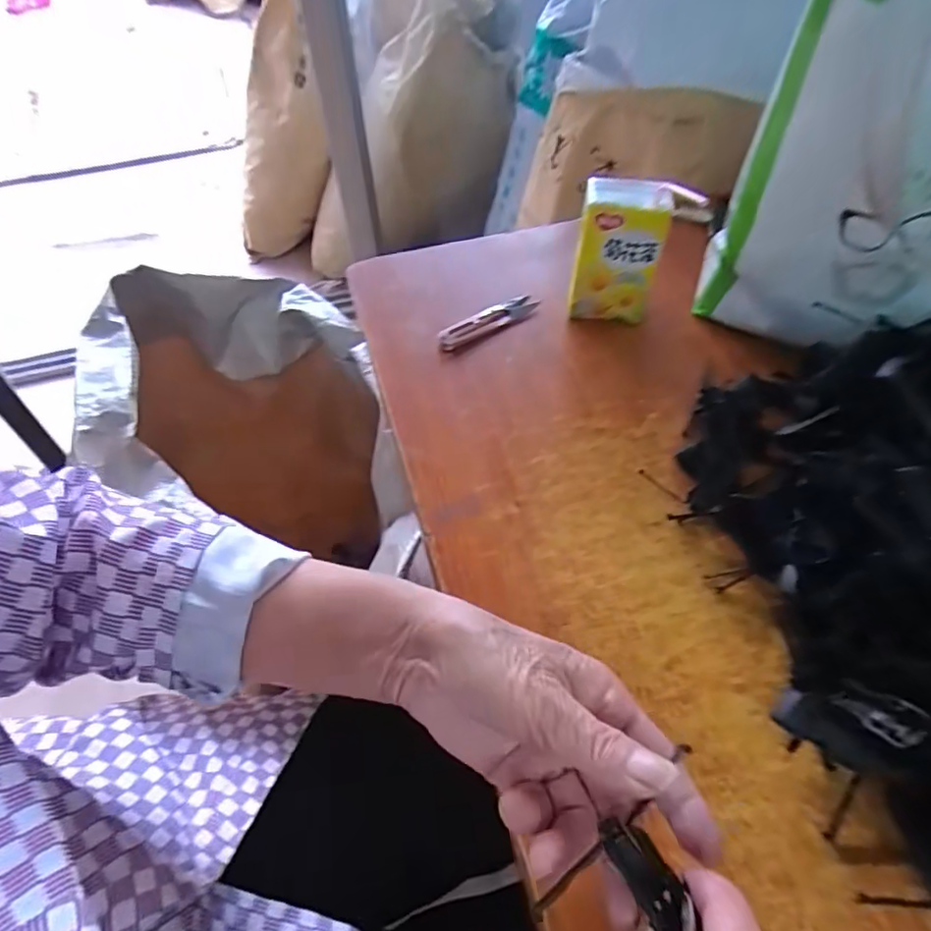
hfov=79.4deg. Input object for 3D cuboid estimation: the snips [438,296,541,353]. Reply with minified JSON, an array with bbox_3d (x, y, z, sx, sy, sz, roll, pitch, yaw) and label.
[{"bbox_3d":[0.020,-0.130,0.503,0.100,0.007,0.021,-29,59,-18],"label":"snips"}]

